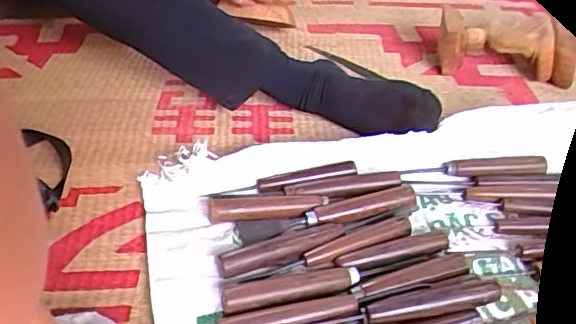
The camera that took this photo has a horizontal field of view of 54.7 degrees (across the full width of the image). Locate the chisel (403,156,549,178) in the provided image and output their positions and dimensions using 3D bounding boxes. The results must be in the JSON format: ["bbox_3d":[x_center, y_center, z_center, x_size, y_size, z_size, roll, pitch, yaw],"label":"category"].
[{"bbox_3d":[0.196,0.005,0.586,0.149,0.016,0.015,0,38,-2],"label":"chisel"}]

